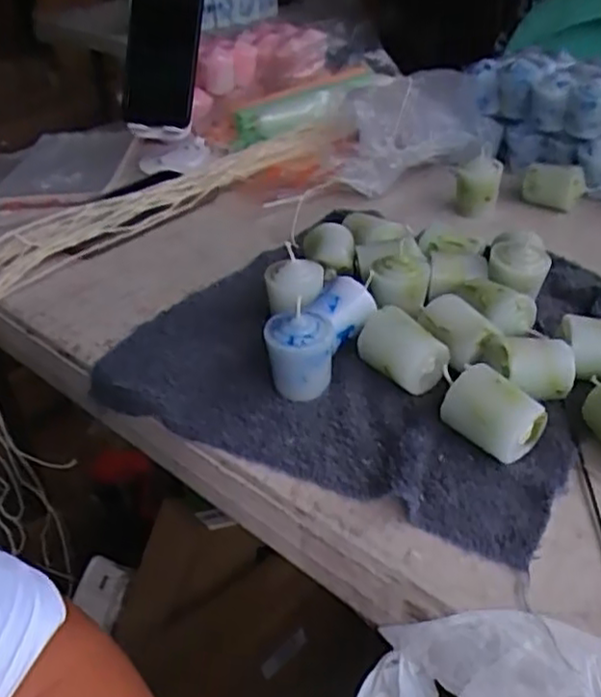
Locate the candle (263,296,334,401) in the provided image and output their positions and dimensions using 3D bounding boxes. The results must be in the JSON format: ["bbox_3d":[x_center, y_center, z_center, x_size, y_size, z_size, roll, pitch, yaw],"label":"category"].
[{"bbox_3d":[0.000,0.003,0.403,0.037,0.045,0.032,-4,35,2],"label":"candle"}]

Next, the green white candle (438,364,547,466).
[{"bbox_3d":[0.099,0.033,0.360,0.028,0.033,0.044,-31,43,-33],"label":"green white candle"}]

